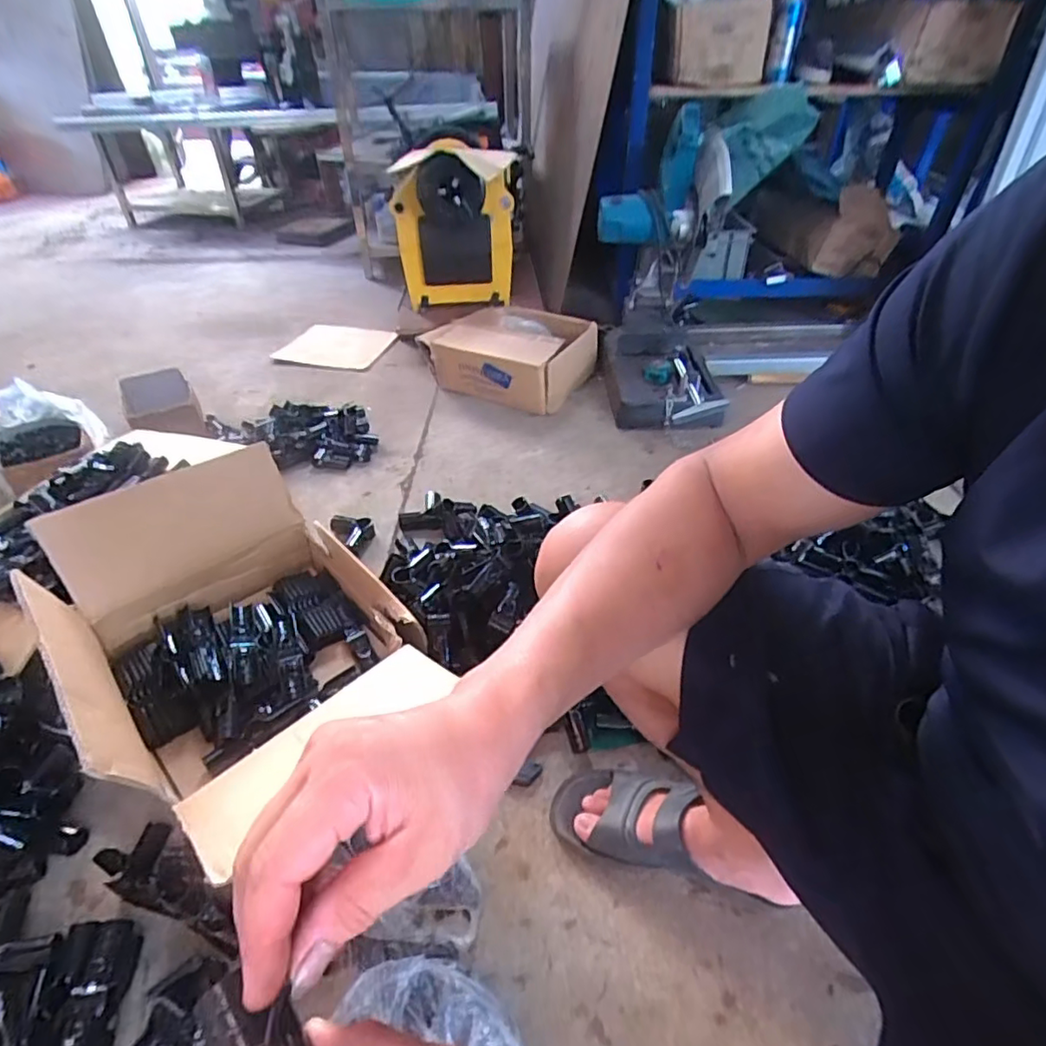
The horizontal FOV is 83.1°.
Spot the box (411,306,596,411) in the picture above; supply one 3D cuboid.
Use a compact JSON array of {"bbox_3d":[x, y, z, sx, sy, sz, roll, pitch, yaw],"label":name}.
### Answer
[{"bbox_3d":[-0.030,-0.432,1.484,0.362,0.128,0.349,18,46,23],"label":"box"}]

